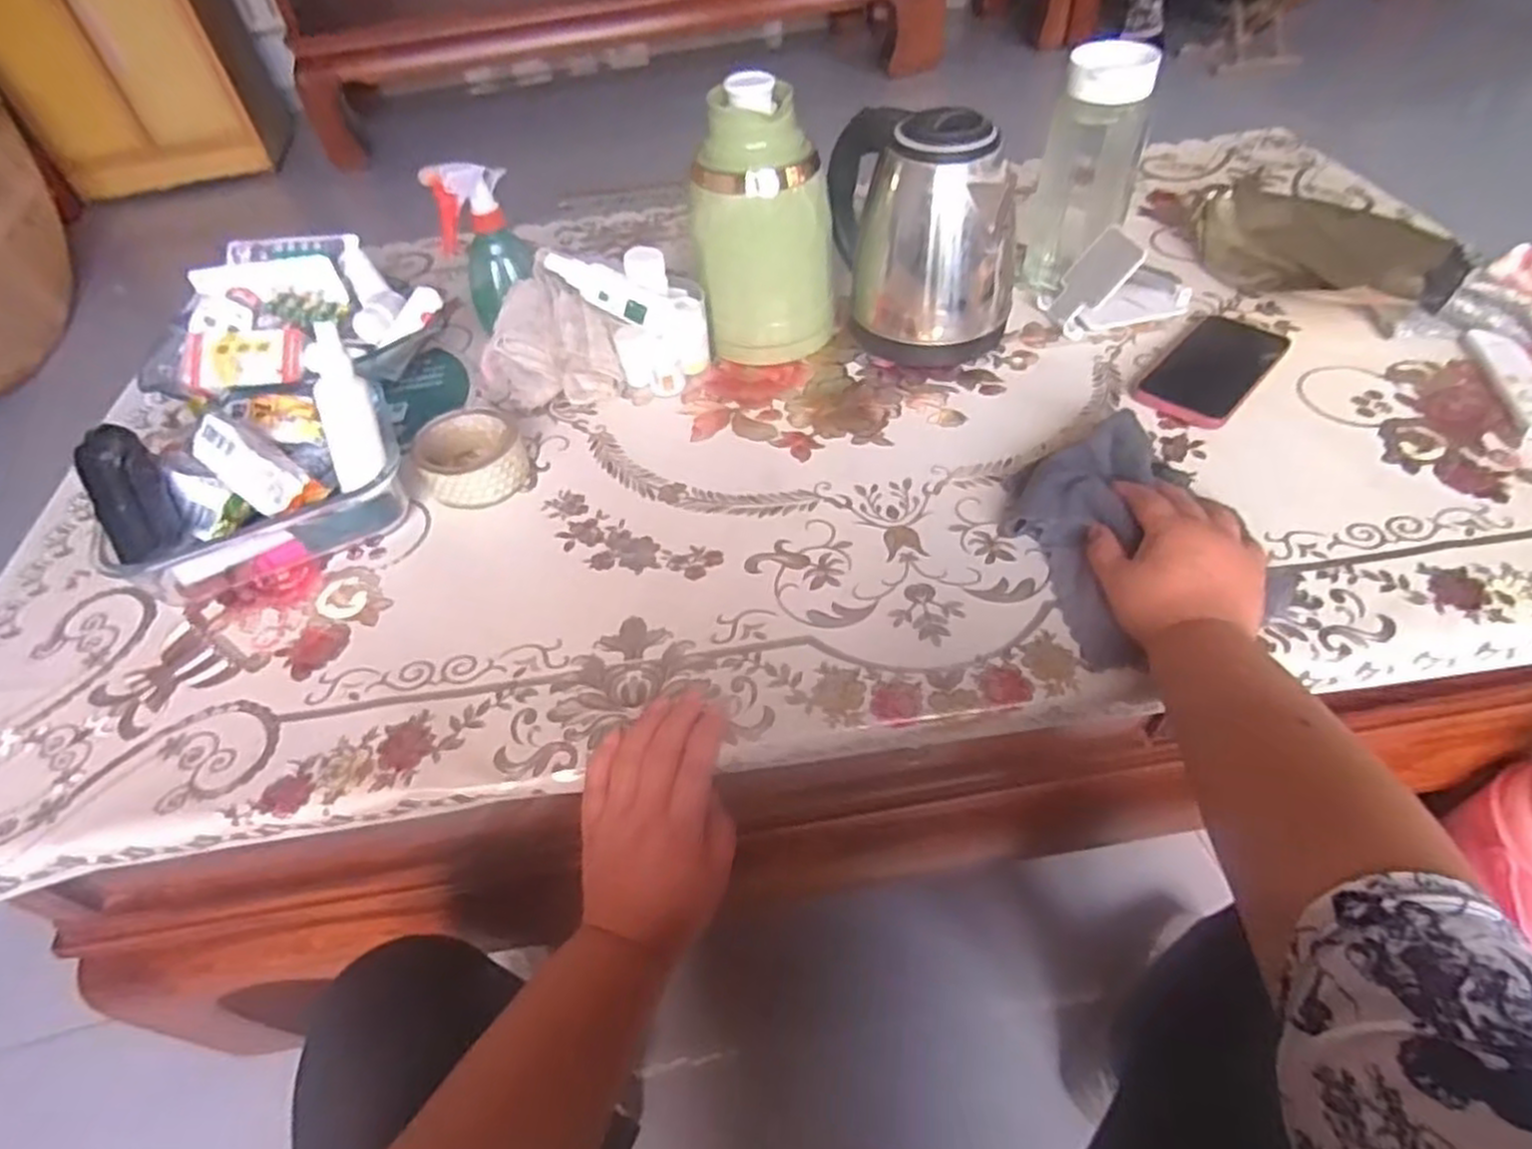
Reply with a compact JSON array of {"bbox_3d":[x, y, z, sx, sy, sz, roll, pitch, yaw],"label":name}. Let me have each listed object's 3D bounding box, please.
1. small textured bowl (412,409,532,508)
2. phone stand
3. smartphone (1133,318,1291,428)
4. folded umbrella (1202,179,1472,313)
[{"bbox_3d":[-0.252,-0.101,0.664,0.087,0.040,0.087,-3,50,3],"label":"small textured bowl"},{"bbox_3d":[0.345,-0.290,0.745,0.134,0.070,0.068,-14,50,-6],"label":"phone stand"},{"bbox_3d":[0.409,-0.191,0.696,0.081,0.008,0.177,32,59,28],"label":"smartphone"},{"bbox_3d":[0.523,-0.309,0.744,0.101,0.073,0.245,-30,54,-19],"label":"folded umbrella"}]

